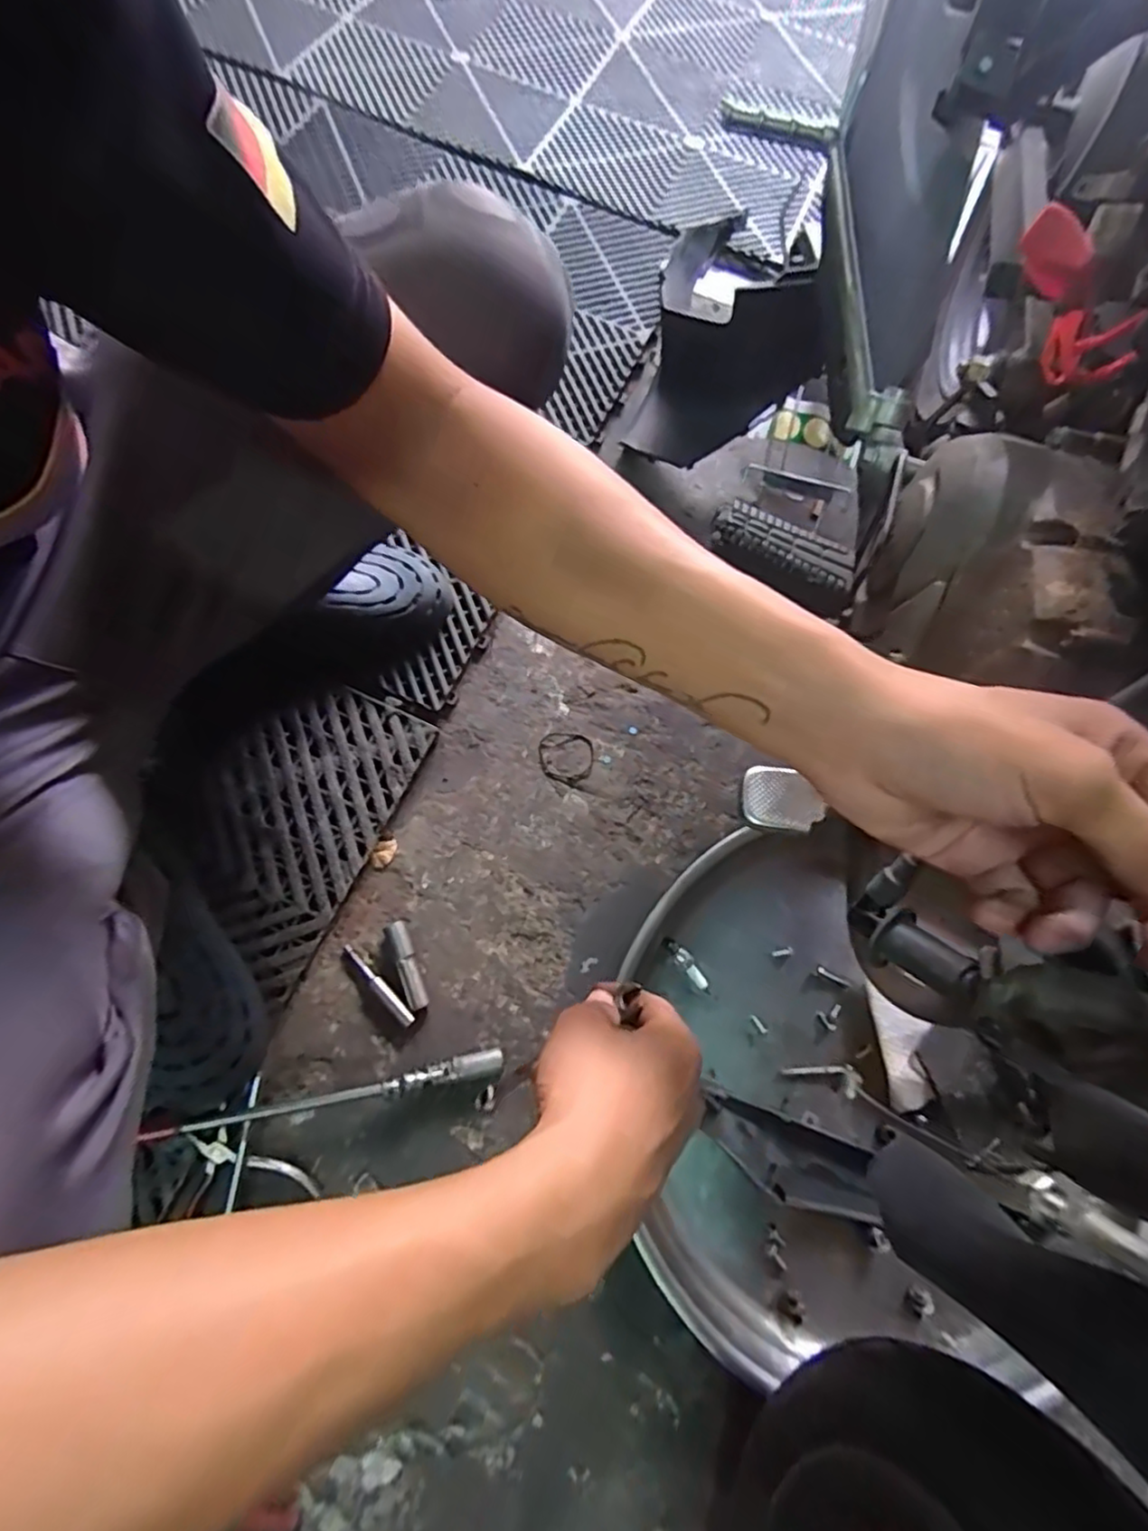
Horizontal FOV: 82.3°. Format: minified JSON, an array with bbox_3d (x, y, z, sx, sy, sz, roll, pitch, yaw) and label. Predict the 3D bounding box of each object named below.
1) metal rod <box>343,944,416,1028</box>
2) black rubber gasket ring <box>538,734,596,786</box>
[{"bbox_3d":[-0.174,0.194,0.580,0.091,0.011,0.014,44,73,10],"label":"metal rod"},{"bbox_3d":[-0.007,-0.007,0.675,0.058,0.004,0.055,1,71,-4],"label":"black rubber gasket ring"}]

